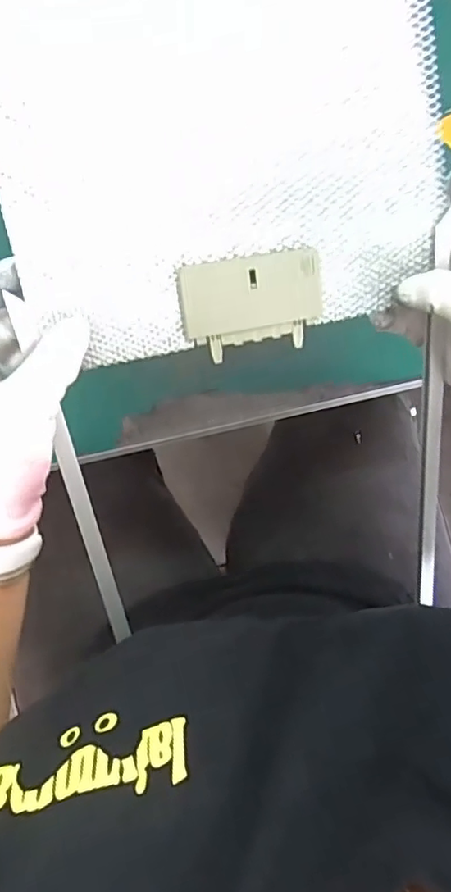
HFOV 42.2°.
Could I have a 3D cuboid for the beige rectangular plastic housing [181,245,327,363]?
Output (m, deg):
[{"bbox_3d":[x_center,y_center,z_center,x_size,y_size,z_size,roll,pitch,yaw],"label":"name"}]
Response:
[{"bbox_3d":[0.017,-0.083,0.344,0.083,0.004,0.055,-11,114,-11],"label":"beige rectangular plastic housing"}]

